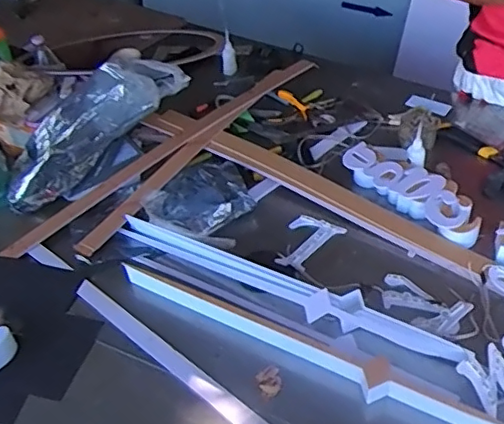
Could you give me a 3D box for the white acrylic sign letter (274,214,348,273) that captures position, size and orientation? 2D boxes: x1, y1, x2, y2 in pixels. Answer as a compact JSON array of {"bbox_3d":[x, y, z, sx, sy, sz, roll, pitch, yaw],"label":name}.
[{"bbox_3d":[0.090,0.050,1.008,0.082,0.011,0.134,32,55,34],"label":"white acrylic sign letter"}]

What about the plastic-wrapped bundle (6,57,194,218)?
[{"bbox_3d":[-0.320,-0.172,1.155,0.409,0.138,0.158,-38,42,15],"label":"plastic-wrapped bundle"}]

